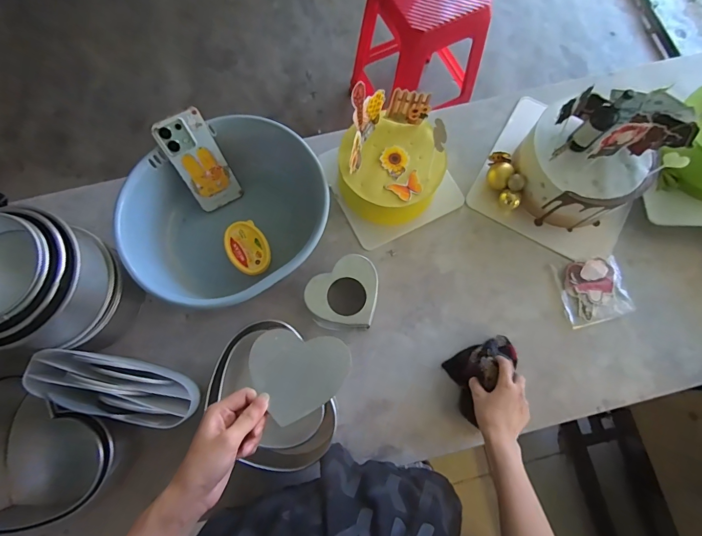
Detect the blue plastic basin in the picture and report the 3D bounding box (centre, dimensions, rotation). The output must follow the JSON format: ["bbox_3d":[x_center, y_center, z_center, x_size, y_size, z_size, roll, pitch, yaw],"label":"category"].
[{"bbox_3d":[-0.192,-0.081,0.602,0.295,0.136,0.277,0,76,0],"label":"blue plastic basin"}]

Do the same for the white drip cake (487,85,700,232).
[{"bbox_3d":[0.369,-0.173,0.600,0.199,0.187,0.194,0,76,0],"label":"white drip cake"}]

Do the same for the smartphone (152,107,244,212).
[{"bbox_3d":[-0.248,-0.172,0.619,0.077,0.161,0.012,-29,43,-9],"label":"smartphone"}]

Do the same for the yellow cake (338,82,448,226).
[{"bbox_3d":[0.070,-0.182,0.607,0.163,0.166,0.156,0,76,0],"label":"yellow cake"}]

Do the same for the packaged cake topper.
[{"bbox_3d":[0.410,0.039,0.634,0.111,0.015,0.105,-9,76,-2],"label":"packaged cake topper"}]

